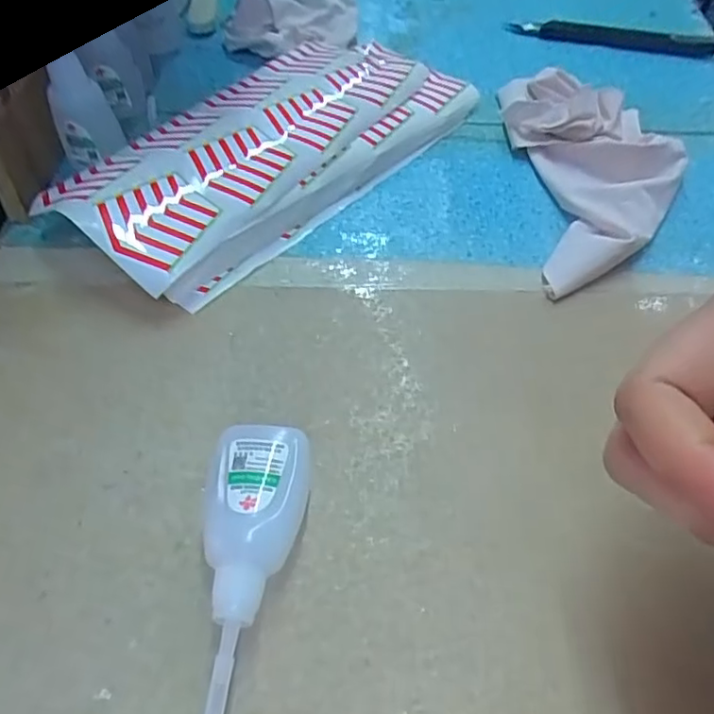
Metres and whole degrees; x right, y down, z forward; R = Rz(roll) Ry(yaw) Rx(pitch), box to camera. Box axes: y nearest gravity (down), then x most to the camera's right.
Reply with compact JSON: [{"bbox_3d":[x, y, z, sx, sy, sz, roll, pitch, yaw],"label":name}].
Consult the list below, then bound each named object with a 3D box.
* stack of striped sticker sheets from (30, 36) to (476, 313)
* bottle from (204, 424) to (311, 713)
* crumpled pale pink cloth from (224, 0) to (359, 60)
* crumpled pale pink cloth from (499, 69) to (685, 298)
[{"bbox_3d":[-0.045,-0.122,0.337,0.111,0.036,0.247,34,58,22],"label":"stack of striped sticker sheets"},{"bbox_3d":[-0.034,0.078,0.193,0.033,0.023,0.117,2,52,-1],"label":"bottle"},{"bbox_3d":[-0.044,-0.244,0.433,0.086,0.034,0.093,4,52,1],"label":"crumpled pale pink cloth"},{"bbox_3d":[0.133,-0.106,0.332,0.087,0.034,0.164,0,52,-3],"label":"crumpled pale pink cloth"}]

